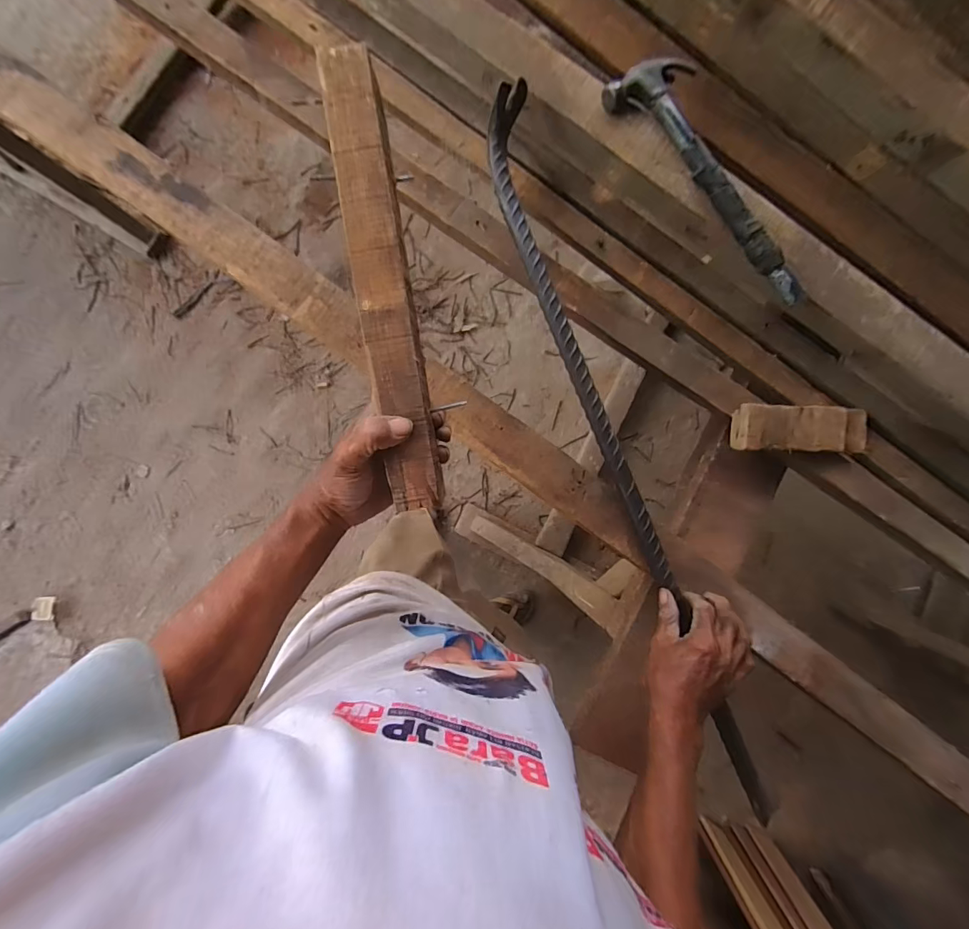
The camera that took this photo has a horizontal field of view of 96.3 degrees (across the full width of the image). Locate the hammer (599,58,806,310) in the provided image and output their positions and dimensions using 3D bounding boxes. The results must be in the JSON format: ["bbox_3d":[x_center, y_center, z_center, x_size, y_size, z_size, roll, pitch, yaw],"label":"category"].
[{"bbox_3d":[0.289,-0.348,0.517,0.105,0.035,0.331,-43,93,-5],"label":"hammer"}]

